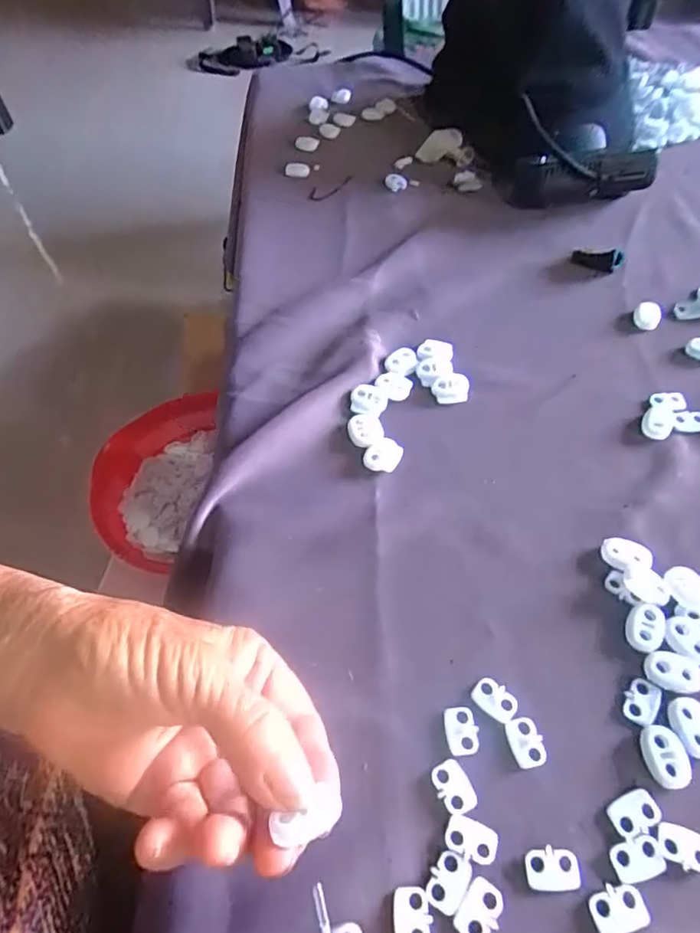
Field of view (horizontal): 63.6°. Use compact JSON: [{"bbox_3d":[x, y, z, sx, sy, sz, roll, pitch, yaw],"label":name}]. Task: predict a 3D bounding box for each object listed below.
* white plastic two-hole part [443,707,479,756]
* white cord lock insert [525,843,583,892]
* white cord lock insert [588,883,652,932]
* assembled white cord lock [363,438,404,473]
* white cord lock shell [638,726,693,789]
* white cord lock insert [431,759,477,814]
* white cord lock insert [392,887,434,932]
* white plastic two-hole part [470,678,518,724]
[{"bbox_3d":[0.047,0.111,0.237,0.013,0.004,0.019,-4,54,2],"label":"white plastic two-hole part"},{"bbox_3d":[0.074,0.147,0.206,0.019,0.004,0.013,-2,55,5],"label":"white cord lock insert"},{"bbox_3d":[0.095,0.155,0.198,0.019,0.004,0.014,-12,54,-3],"label":"white cord lock insert"},{"bbox_3d":[0.019,-0.006,0.322,0.019,0.005,0.022,20,59,19],"label":"assembled white cord lock"},{"bbox_3d":[0.125,0.115,0.224,0.016,0.004,0.022,-9,54,-1],"label":"white cord lock shell"},{"bbox_3d":[0.041,0.128,0.225,0.014,0.004,0.018,-18,55,-7],"label":"white cord lock insert"},{"bbox_3d":[0.022,0.162,0.201,0.013,0.004,0.019,-5,54,2],"label":"white cord lock insert"},{"bbox_3d":[0.063,0.100,0.243,0.019,0.004,0.013,34,64,26],"label":"white plastic two-hole part"}]

